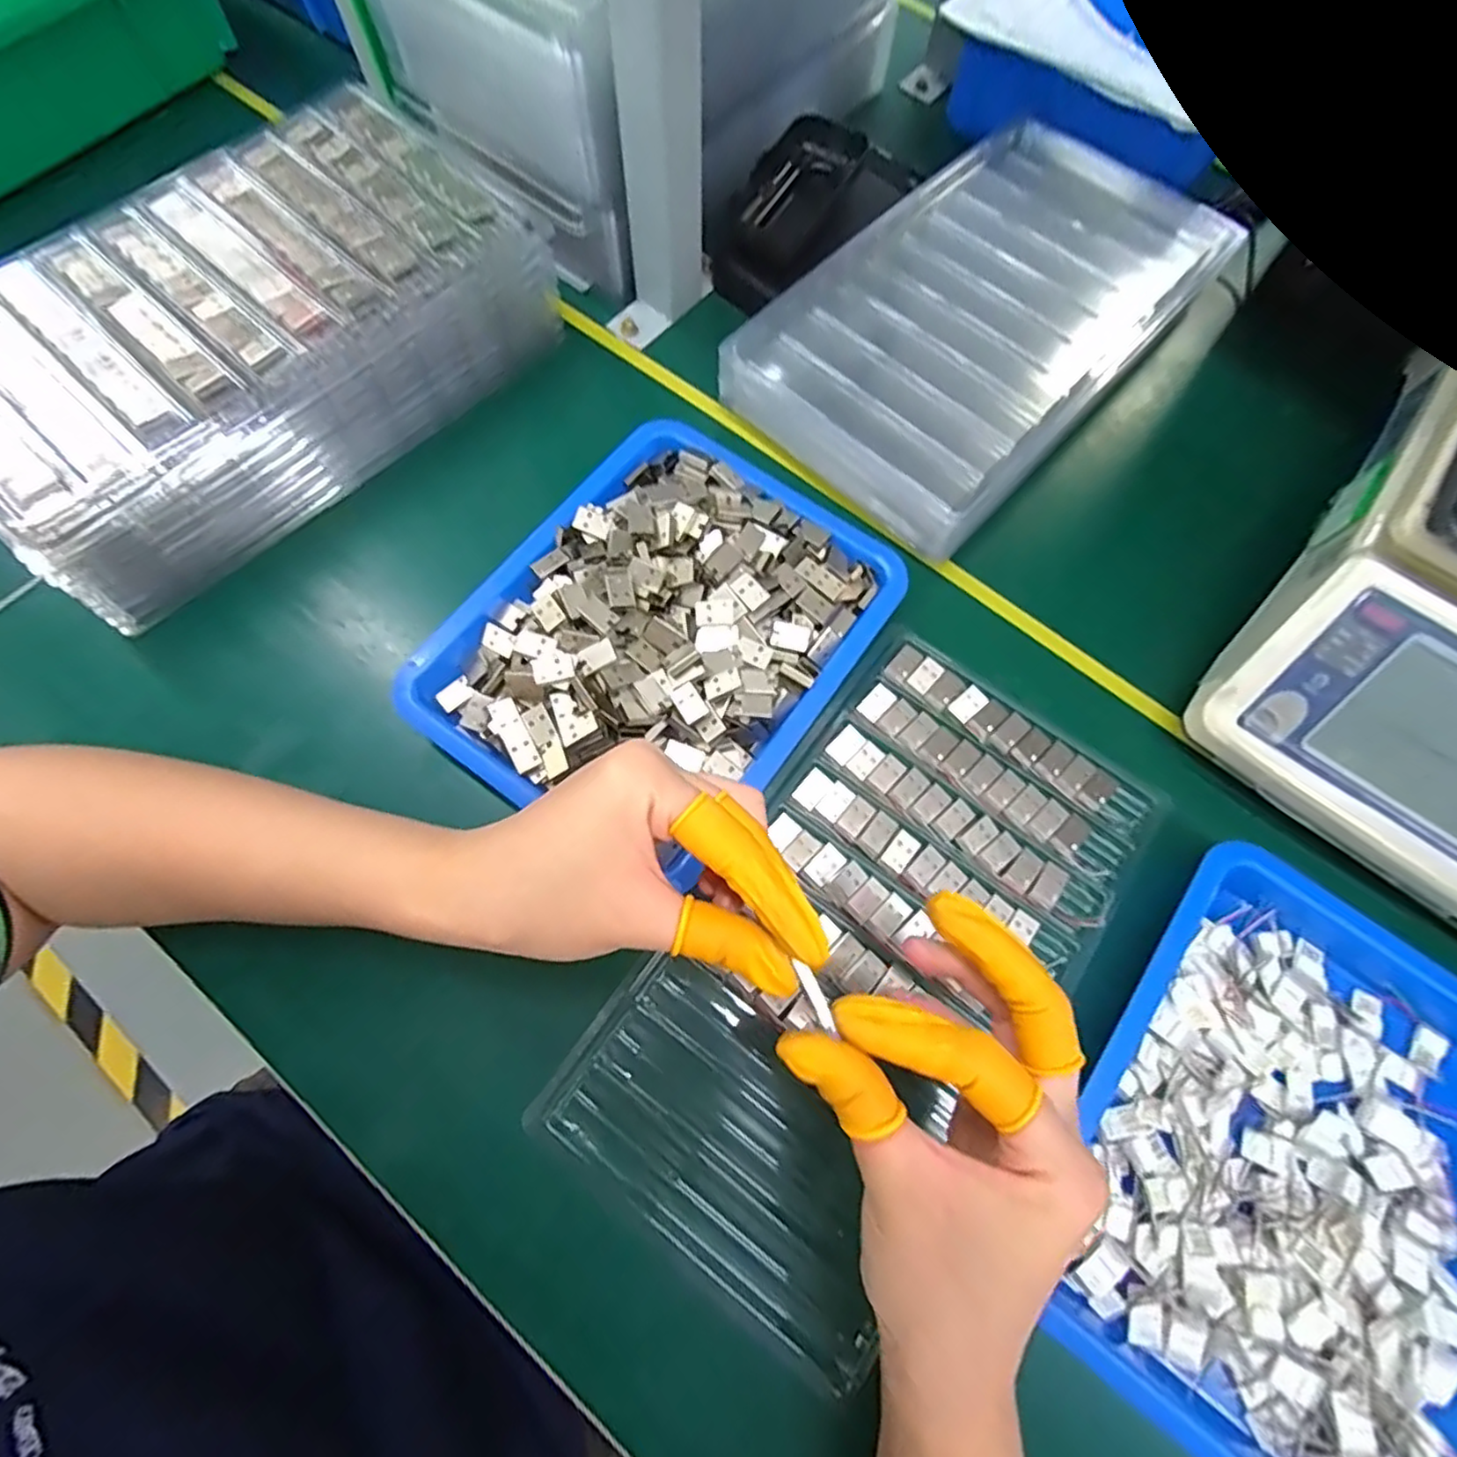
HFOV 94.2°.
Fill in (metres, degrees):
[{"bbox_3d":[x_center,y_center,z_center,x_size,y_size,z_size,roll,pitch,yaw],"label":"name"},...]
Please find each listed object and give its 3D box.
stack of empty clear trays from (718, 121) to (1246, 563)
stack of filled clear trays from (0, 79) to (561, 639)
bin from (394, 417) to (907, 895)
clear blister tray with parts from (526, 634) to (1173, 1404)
[{"bbox_3d":[0.166,-0.257,0.408,0.170,0.041,0.320,42,76,13],"label":"stack of empty clear trays"},{"bbox_3d":[-0.258,-0.211,0.369,0.160,0.081,0.295,42,76,13],"label":"stack of filled clear trays"},{"bbox_3d":[-0.032,-0.048,0.338,0.170,0.035,0.212,34,75,11],"label":"bin"},{"bbox_3d":[0.067,0.101,0.306,0.153,0.009,0.288,37,75,11],"label":"clear blister tray with parts"}]

